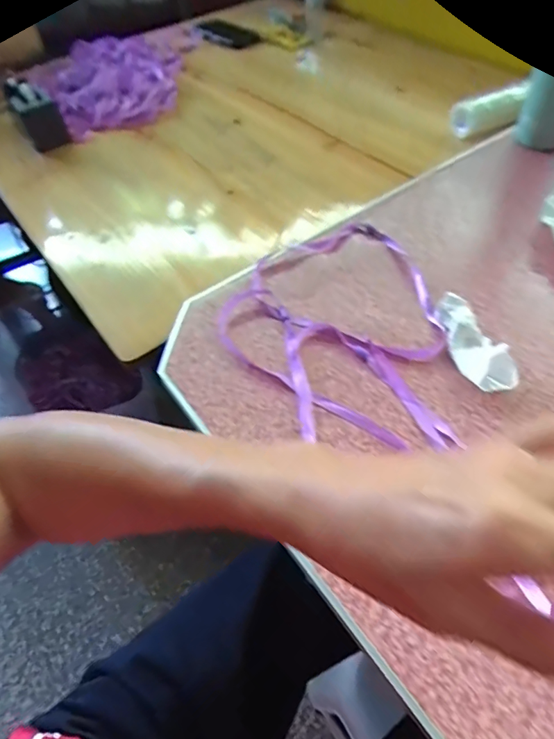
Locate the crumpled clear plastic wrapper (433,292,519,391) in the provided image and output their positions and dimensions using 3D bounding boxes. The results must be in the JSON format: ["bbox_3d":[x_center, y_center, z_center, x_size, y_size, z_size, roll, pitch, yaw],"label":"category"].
[{"bbox_3d":[0.178,-0.024,0.437,0.041,0.024,0.109,-11,52,-3],"label":"crumpled clear plastic wrapper"}]

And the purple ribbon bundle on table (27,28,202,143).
[{"bbox_3d":[-0.254,-0.530,0.835,0.163,0.067,0.398,1,52,6],"label":"purple ribbon bundle on table"}]

